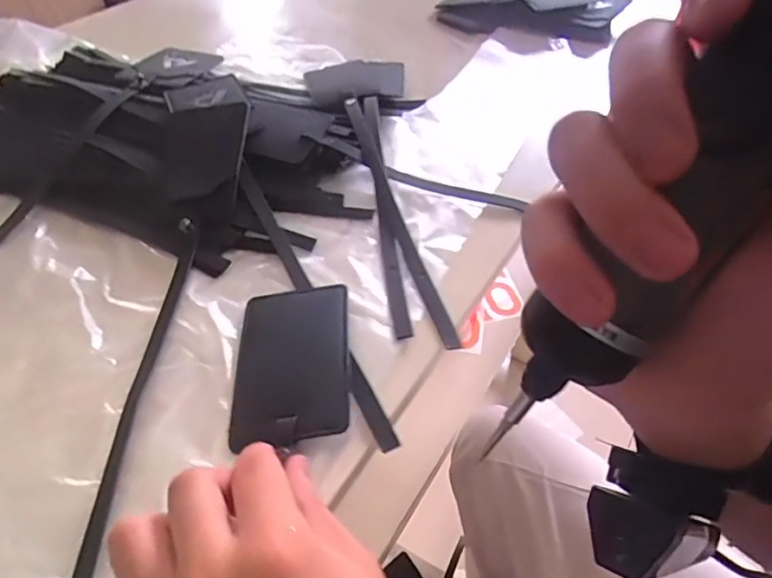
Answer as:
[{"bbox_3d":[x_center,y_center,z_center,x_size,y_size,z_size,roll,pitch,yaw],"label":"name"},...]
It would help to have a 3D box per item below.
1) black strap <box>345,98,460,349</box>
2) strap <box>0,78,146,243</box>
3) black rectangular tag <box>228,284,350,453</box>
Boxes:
[{"bbox_3d":[0.003,-0.064,0.369,0.014,0.020,0.244,-12,52,-11],"label":"black strap"},{"bbox_3d":[-0.252,-0.079,0.381,0.016,0.024,0.252,14,52,10],"label":"strap"},{"bbox_3d":[-0.051,0.037,0.286,0.061,0.005,0.099,-10,46,6],"label":"black rectangular tag"}]

